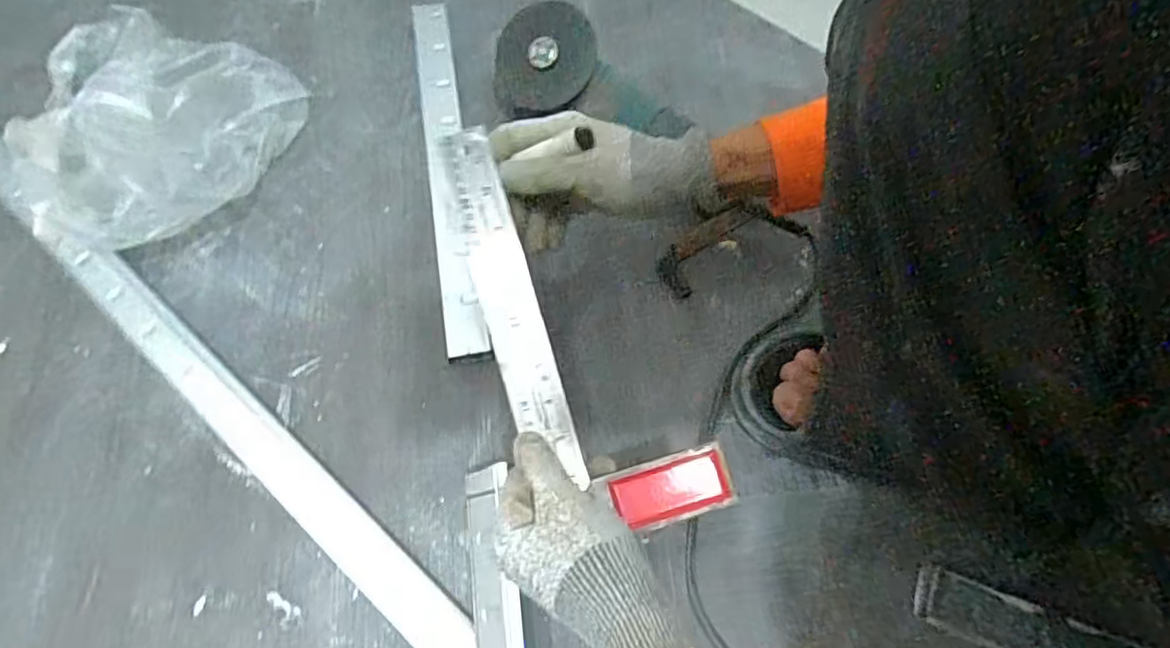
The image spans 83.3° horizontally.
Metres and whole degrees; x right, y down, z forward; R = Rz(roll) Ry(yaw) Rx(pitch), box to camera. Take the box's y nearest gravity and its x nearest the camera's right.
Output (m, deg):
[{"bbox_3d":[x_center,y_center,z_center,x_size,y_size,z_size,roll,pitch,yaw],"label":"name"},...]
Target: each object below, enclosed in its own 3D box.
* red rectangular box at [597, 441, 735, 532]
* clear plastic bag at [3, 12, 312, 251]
[{"bbox_3d":[0.056,0.105,0.421,0.074,0.016,0.039,-14,66,-9],"label":"red rectangular box"},{"bbox_3d":[-0.425,-0.184,0.621,0.238,0.091,0.241,17,65,5],"label":"clear plastic bag"}]

